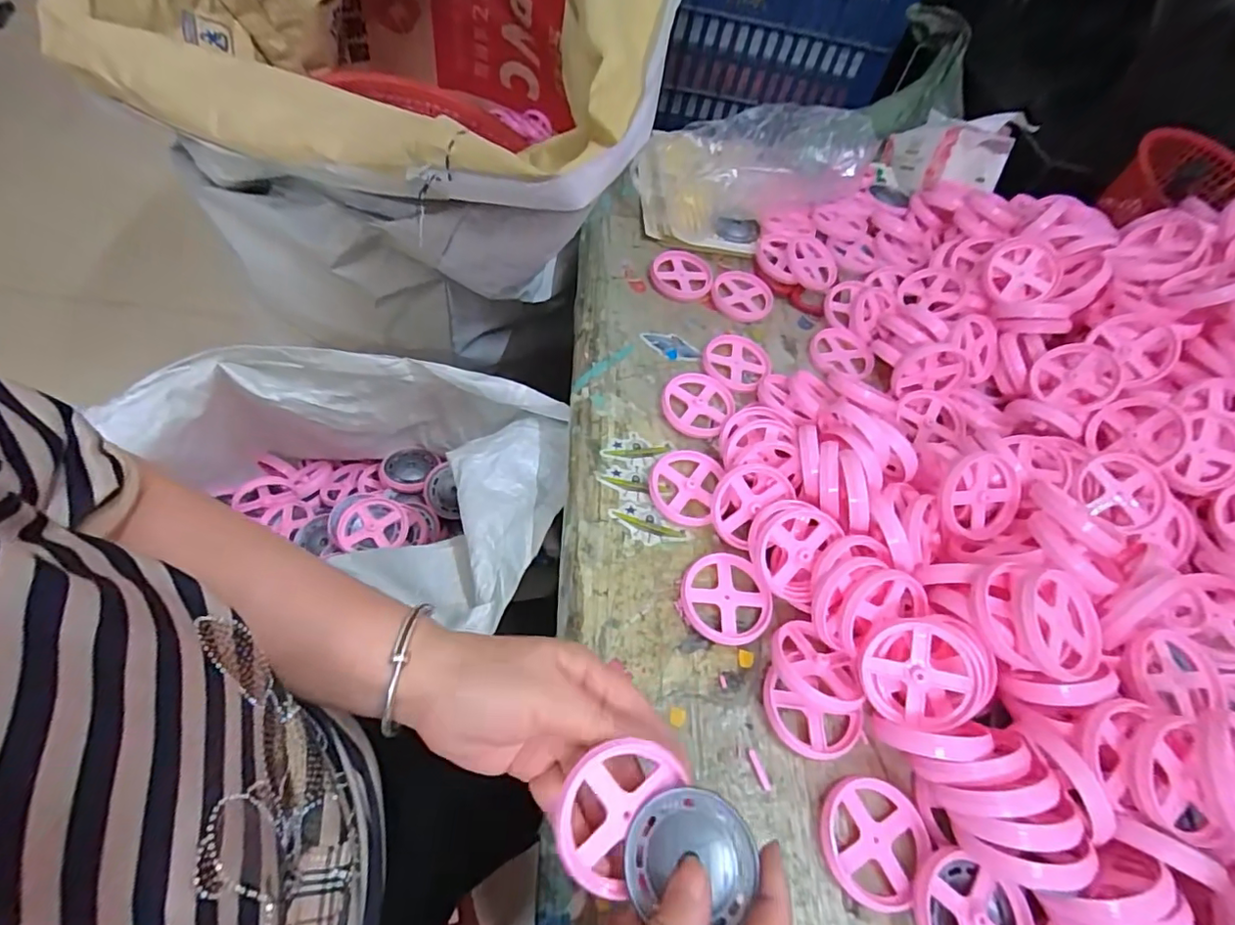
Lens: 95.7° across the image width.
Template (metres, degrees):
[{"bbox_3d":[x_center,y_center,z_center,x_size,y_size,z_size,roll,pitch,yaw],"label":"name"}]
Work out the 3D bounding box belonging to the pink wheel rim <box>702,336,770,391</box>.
[{"bbox_3d":[0.115,-0.095,0.526,0.065,0.009,0.064,3,60,-5],"label":"pink wheel rim"}]

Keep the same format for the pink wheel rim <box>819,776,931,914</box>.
[{"bbox_3d":[0.148,0.218,0.326,0.058,0.008,0.064,34,57,11],"label":"pink wheel rim"}]

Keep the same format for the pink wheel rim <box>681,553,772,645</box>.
[{"bbox_3d":[0.076,0.095,0.391,0.060,0.008,0.062,5,56,-8],"label":"pink wheel rim"}]

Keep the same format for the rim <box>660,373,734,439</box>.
[{"bbox_3d":[0.072,-0.054,0.489,0.060,0.011,0.067,22,56,4],"label":"rim"}]

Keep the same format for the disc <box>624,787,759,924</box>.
[{"bbox_3d":[0.032,0.175,0.249,0.056,0.004,0.051,-6,61,10],"label":"disc"}]

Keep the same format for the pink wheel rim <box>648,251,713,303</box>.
[{"bbox_3d":[0.067,-0.197,0.581,0.062,0.009,0.068,5,56,-8],"label":"pink wheel rim"}]

